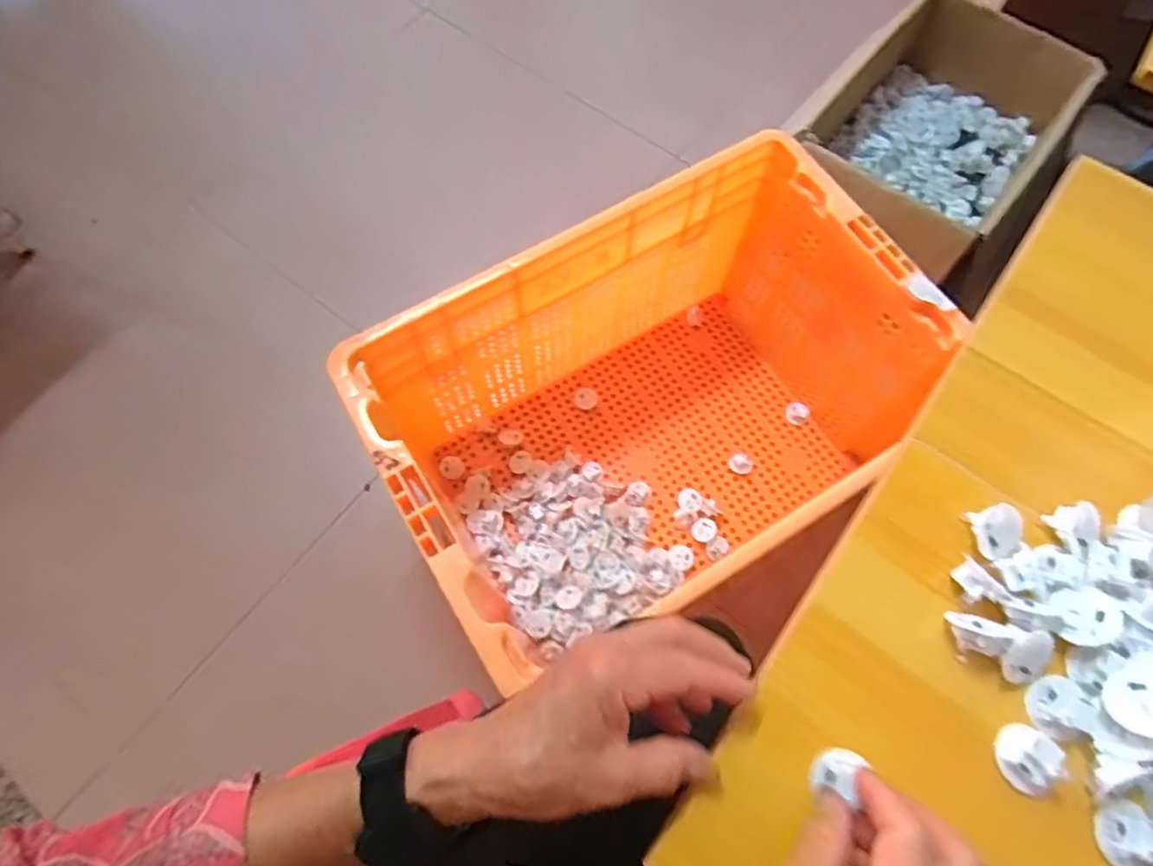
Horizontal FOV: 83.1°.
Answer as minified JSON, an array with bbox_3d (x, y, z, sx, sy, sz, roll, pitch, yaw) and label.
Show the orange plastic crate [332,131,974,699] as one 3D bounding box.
[{"bbox_3d":[0.076,-0.031,0.801,0.576,0.315,0.332,-31,72,-11],"label":"orange plastic crate"}]

